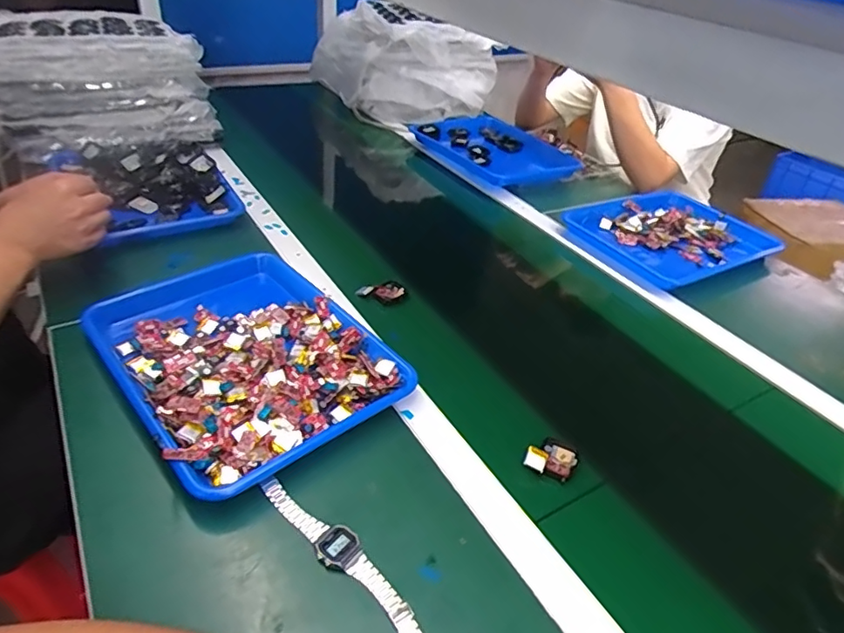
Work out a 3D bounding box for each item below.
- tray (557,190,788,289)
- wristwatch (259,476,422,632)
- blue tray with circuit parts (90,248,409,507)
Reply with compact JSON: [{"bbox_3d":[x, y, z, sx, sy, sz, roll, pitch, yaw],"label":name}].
[{"bbox_3d":[0.429,-0.149,0.971,0.297,0.040,0.263,-17,42,-28],"label":"tray"},{"bbox_3d":[-0.059,0.197,0.445,0.198,0.019,0.031,34,45,31],"label":"wristwatch"},{"bbox_3d":[-0.193,0.046,0.619,0.251,0.057,0.326,-23,45,-34],"label":"blue tray with circuit parts"}]

